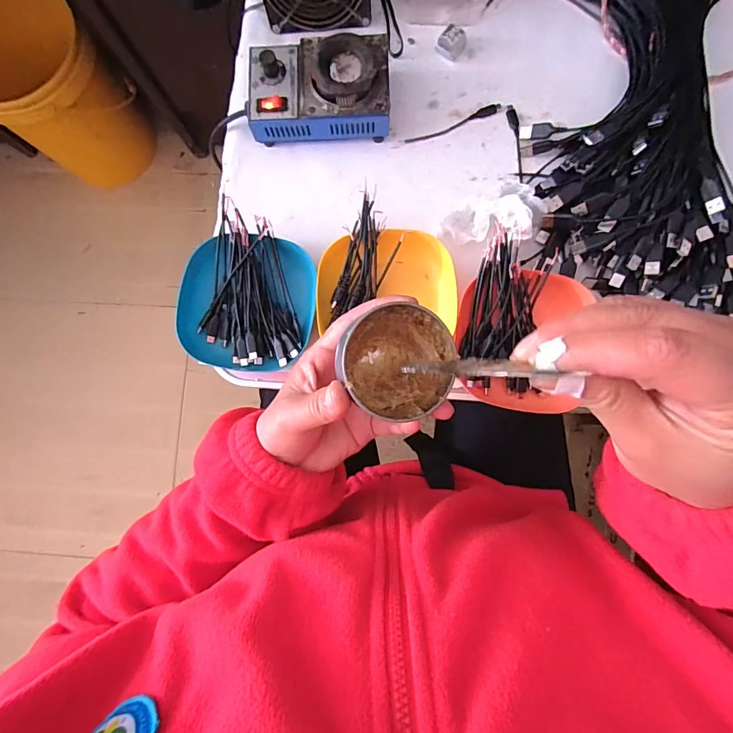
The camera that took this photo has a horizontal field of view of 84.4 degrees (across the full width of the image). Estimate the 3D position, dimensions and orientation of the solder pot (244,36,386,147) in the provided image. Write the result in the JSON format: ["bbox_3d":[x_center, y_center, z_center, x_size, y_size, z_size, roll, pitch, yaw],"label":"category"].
[{"bbox_3d":[-0.051,-0.299,0.438,0.150,0.061,0.097,-2,84,2],"label":"solder pot"}]

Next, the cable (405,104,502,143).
[{"bbox_3d":[0.099,-0.275,0.459,0.113,0.004,0.012,-20,83,0],"label":"cable"}]

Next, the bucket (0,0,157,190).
[{"bbox_3d":[-0.668,-0.581,0.891,0.246,0.292,0.236,0,84,3],"label":"bucket"}]

